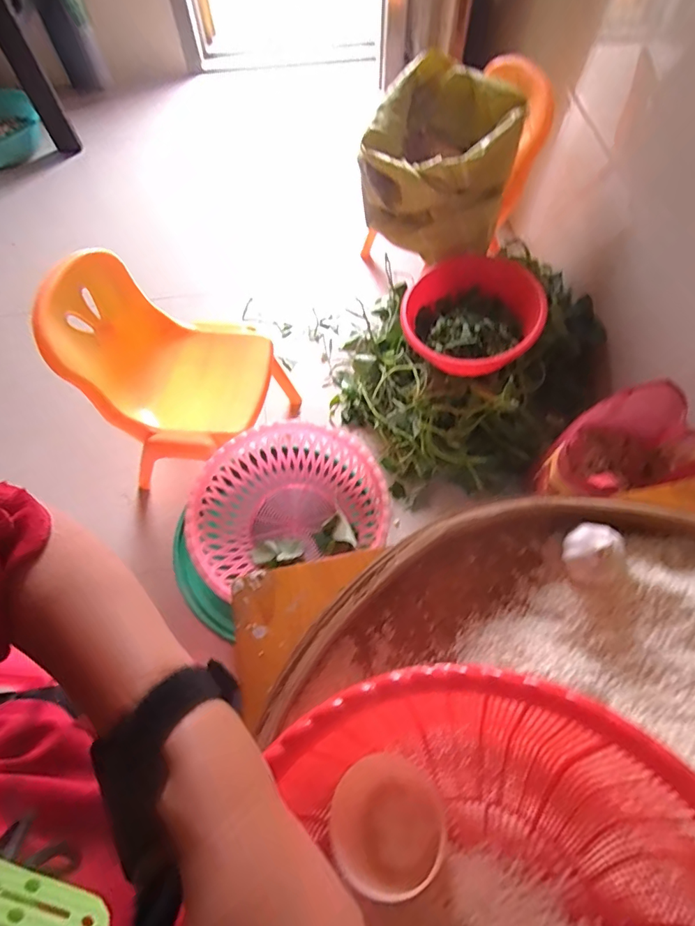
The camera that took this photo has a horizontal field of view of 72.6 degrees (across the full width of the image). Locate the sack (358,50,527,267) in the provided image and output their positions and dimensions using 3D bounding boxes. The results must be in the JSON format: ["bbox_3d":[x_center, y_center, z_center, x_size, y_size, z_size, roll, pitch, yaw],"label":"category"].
[{"bbox_3d":[0.215,-0.730,1.141,0.336,0.251,0.338,13,65,7],"label":"sack"}]

